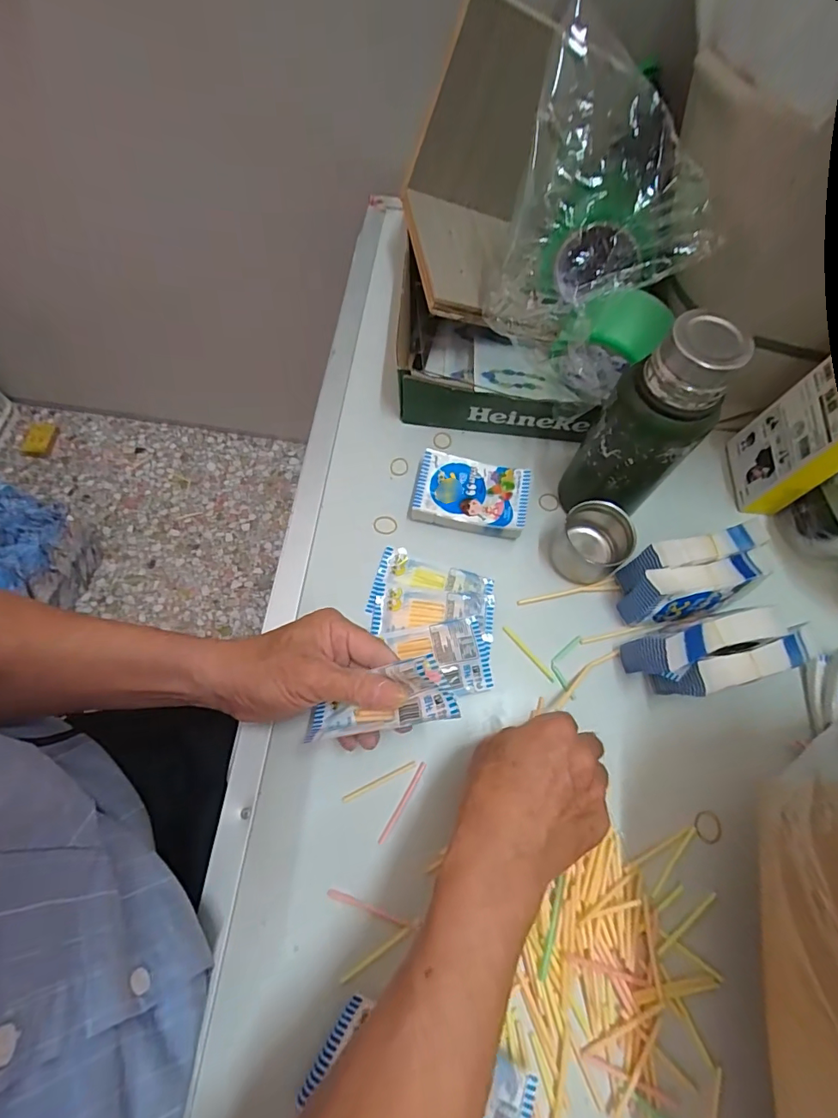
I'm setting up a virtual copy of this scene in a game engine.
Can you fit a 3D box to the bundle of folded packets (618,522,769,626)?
[{"bbox_3d":[0.230,0.019,0.415,0.114,0.073,0.057,-11,67,-8],"label":"bundle of folded packets"}]

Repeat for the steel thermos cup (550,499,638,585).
[{"bbox_3d":[0.153,-0.013,0.436,0.060,0.056,0.060,1,66,-2],"label":"steel thermos cup"}]

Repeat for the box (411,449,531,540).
[{"bbox_3d":[0.050,-0.063,0.464,0.104,0.018,0.071,11,66,2],"label":"box"}]

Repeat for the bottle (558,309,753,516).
[{"bbox_3d":[0.175,-0.097,0.385,0.067,0.177,0.059,3,66,-2],"label":"bottle"}]

